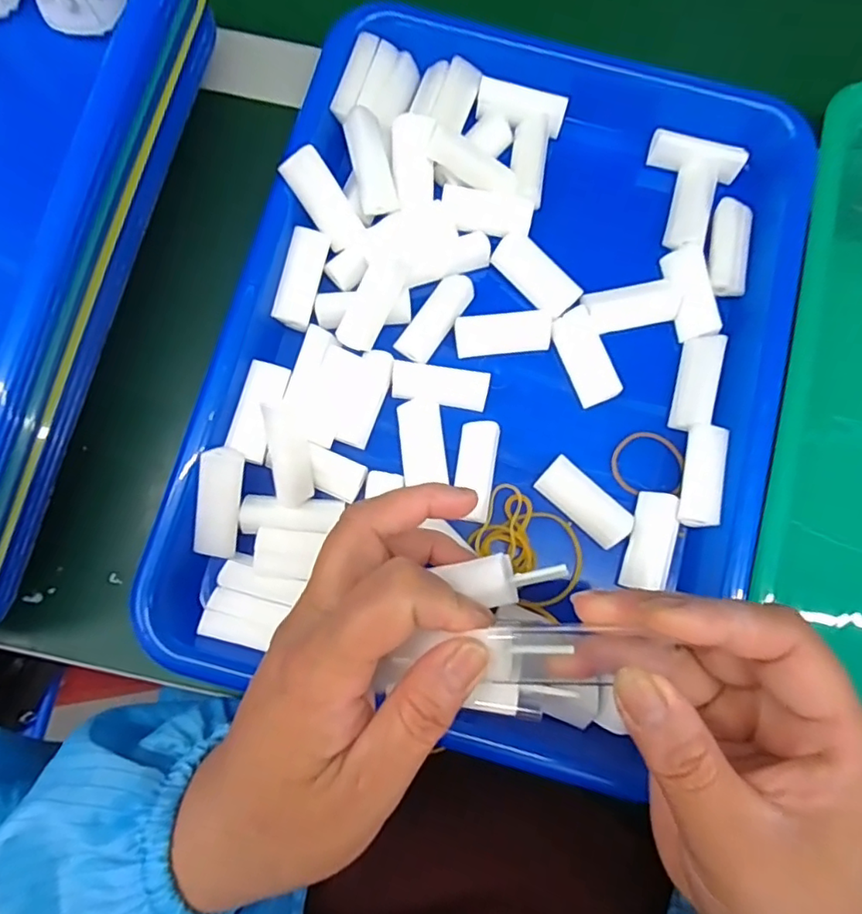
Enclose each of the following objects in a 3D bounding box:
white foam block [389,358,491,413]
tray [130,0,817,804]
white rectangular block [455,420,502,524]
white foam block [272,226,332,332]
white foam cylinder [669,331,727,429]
[{"bbox_3d":[0.005,-0.034,0.272,0.045,0.011,0.017,6,79,0],"label":"white foam block"},{"bbox_3d":[0.033,-0.047,0.270,0.242,0.033,0.334,15,79,2],"label":"tray"},{"bbox_3d":[0.021,0.007,0.265,0.018,0.013,0.045,9,79,1],"label":"white rectangular block"},{"bbox_3d":[-0.062,-0.086,0.276,0.015,0.015,0.047,14,79,2],"label":"white foam block"},{"bbox_3d":[0.128,-0.035,0.275,0.014,0.015,0.047,15,79,2],"label":"white foam cylinder"}]

